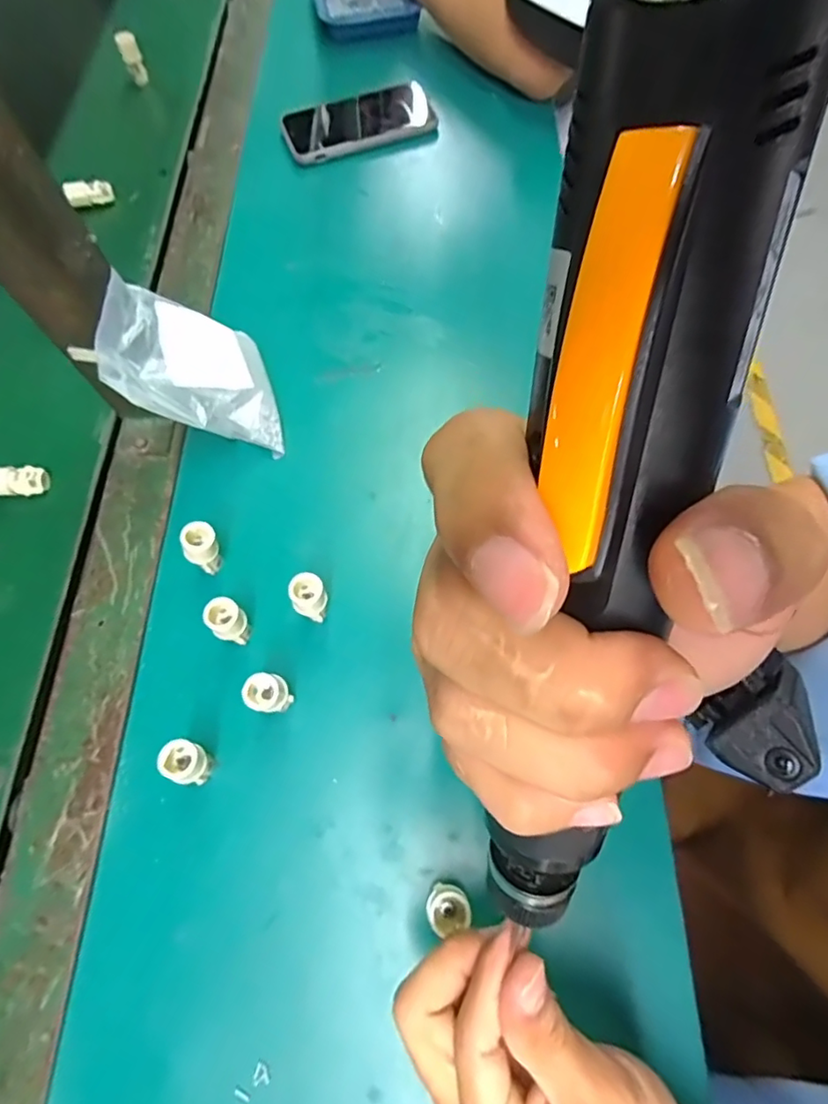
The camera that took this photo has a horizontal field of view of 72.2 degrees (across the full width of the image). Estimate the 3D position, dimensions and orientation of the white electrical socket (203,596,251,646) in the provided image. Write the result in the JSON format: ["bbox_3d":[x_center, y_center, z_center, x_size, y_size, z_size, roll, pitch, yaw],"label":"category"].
[{"bbox_3d":[-0.110,0.042,0.339,0.020,0.037,0.020,-1,67,2],"label":"white electrical socket"}]

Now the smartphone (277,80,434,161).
[{"bbox_3d":[-0.057,-0.427,0.559,0.145,0.015,0.081,-22,67,-7],"label":"smartphone"}]

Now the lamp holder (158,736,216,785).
[{"bbox_3d":[-0.121,0.113,0.307,0.019,0.036,0.019,-1,67,2],"label":"lamp holder"}]

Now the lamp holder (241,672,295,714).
[{"bbox_3d":[-0.081,0.082,0.321,0.021,0.039,0.020,-1,67,2],"label":"lamp holder"}]

